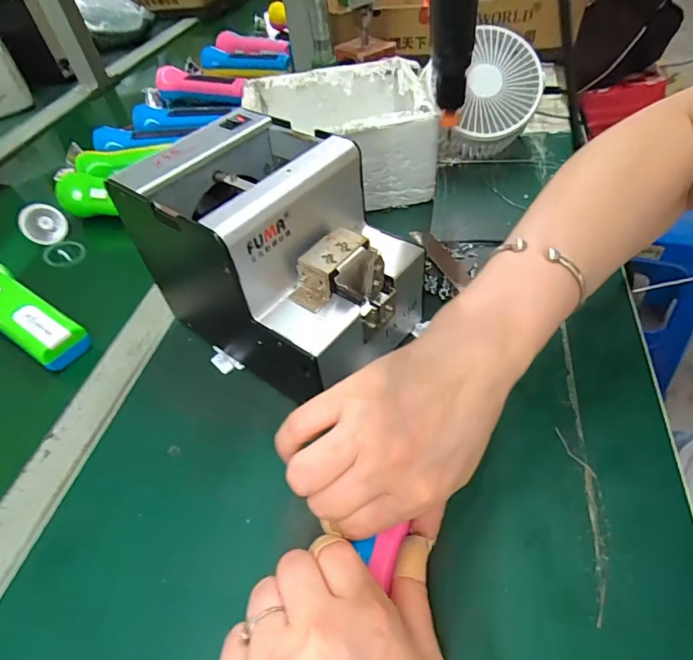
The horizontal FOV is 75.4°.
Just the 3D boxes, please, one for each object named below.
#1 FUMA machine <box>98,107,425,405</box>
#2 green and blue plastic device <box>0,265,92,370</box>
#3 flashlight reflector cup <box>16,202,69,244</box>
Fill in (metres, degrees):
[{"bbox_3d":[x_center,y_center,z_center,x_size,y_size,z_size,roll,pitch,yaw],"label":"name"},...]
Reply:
[{"bbox_3d":[-0.049,-0.052,0.337,0.175,0.150,0.124,28,56,26],"label":"FUMA machine"},{"bbox_3d":[-0.309,-0.022,0.411,0.173,0.037,0.049,24,54,24],"label":"green and blue plastic device"},{"bbox_3d":[-0.348,-0.124,0.516,0.047,0.048,0.023,11,32,-35],"label":"flashlight reflector cup"}]

